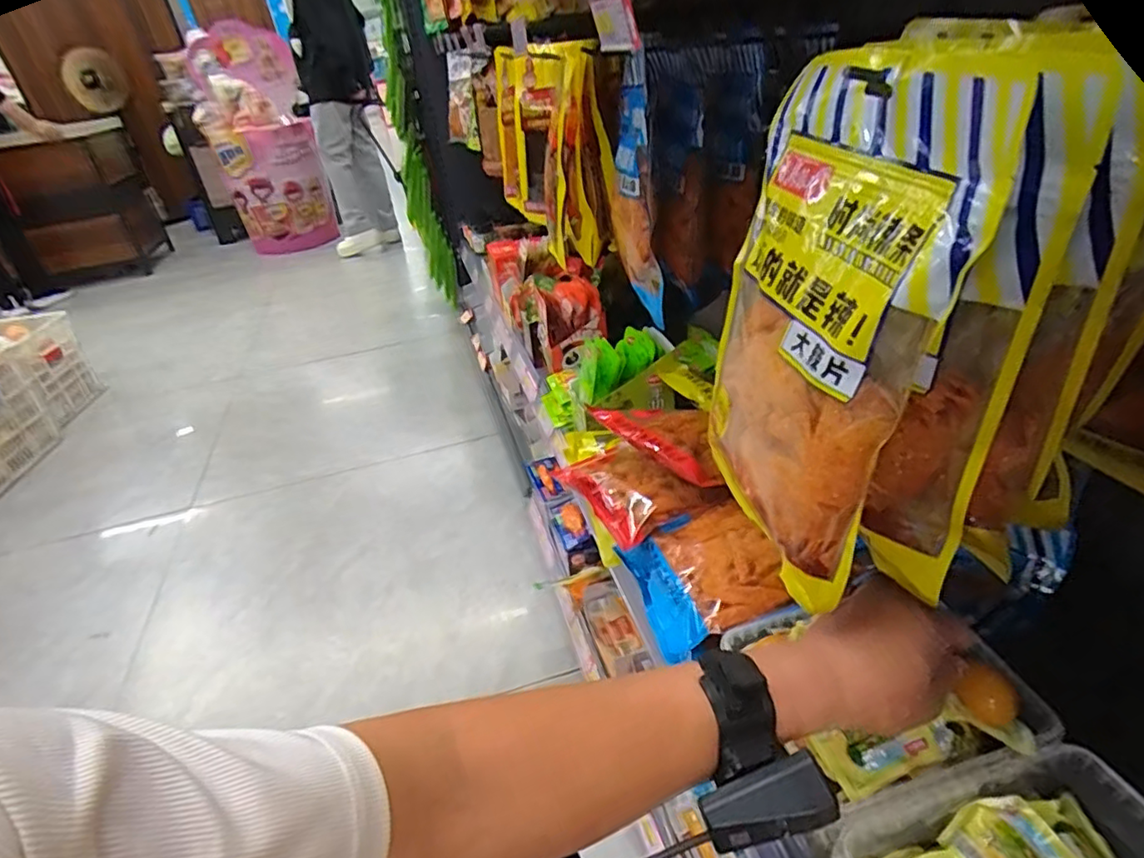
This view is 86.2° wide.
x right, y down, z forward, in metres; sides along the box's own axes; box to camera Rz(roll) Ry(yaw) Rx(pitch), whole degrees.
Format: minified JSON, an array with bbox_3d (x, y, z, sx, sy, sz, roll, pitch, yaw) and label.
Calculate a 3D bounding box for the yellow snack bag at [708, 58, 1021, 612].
[{"bbox_3d":[0.144,-0.064,0.380,0.029,0.290,0.193,2,31,-15],"label":"yellow snack bag"}]

